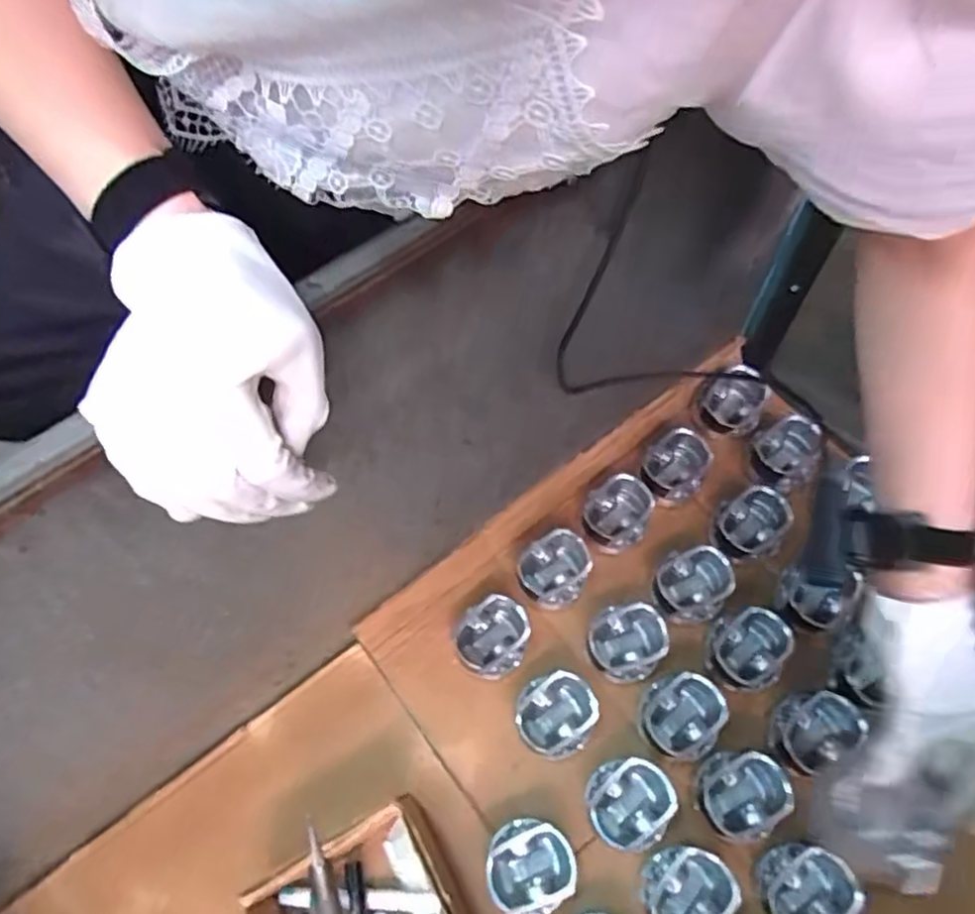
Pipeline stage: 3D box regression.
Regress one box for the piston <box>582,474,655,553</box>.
[{"bbox_3d":[0.144,0.066,0.762,0.070,0.060,0.077,20,67,13],"label":"piston"}]

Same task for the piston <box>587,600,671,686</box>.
[{"bbox_3d":[0.143,0.190,0.701,0.072,0.054,0.074,-2,64,3],"label":"piston"}]

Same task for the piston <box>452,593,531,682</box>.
[{"bbox_3d":[0.004,0.189,0.710,0.078,0.061,0.074,-2,64,3],"label":"piston"}]

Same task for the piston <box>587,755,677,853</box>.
[{"bbox_3d":[0.130,0.319,0.629,0.074,0.049,0.074,-2,64,3],"label":"piston"}]

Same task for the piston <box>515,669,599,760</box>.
[{"bbox_3d":[0.067,0.252,0.668,0.076,0.054,0.074,-2,64,3],"label":"piston"}]

